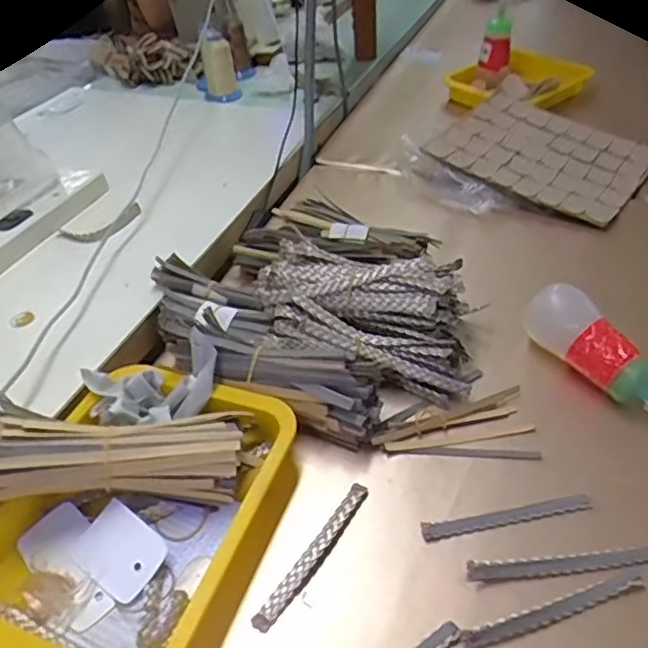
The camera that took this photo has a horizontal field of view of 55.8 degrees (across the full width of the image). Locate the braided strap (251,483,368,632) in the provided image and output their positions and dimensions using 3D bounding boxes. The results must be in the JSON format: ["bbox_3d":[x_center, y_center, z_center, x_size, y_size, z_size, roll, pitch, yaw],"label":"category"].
[{"bbox_3d":[-0.006,0.177,0.477,0.016,0.008,0.139,23,46,26],"label":"braided strap"}]

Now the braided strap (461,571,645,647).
[{"bbox_3d":[0.165,0.203,0.435,0.143,0.004,0.014,-13,42,-13],"label":"braided strap"}]

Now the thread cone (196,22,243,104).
[{"bbox_3d":[-0.199,-0.486,1.129,0.071,0.115,0.077,-12,43,-13],"label":"thread cone"}]

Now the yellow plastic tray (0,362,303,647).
[{"bbox_3d":[-0.148,0.145,0.486,0.213,0.037,0.261,13,43,17],"label":"yellow plastic tray"}]

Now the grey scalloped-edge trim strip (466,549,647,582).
[{"bbox_3d":[0.180,0.181,0.463,0.142,0.005,0.015,-4,40,-2],"label":"grey scalloped-edge trim strip"}]

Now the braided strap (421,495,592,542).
[{"bbox_3d":[0.148,0.156,0.496,0.140,0.007,0.014,-8,41,-7],"label":"braided strap"}]

